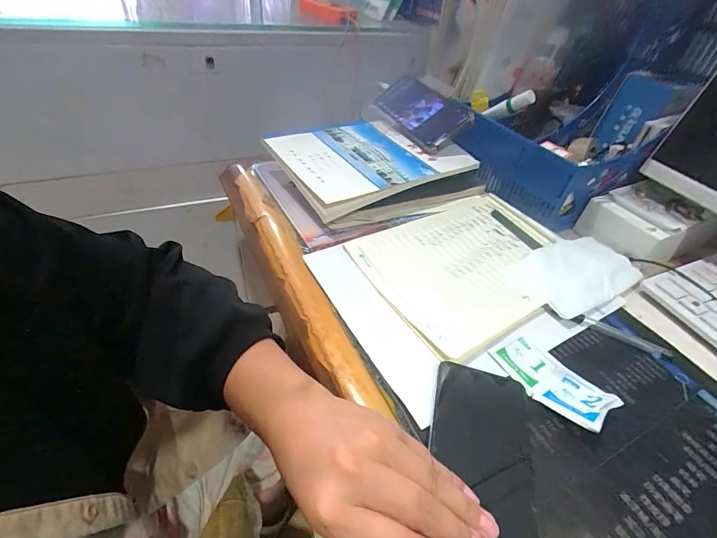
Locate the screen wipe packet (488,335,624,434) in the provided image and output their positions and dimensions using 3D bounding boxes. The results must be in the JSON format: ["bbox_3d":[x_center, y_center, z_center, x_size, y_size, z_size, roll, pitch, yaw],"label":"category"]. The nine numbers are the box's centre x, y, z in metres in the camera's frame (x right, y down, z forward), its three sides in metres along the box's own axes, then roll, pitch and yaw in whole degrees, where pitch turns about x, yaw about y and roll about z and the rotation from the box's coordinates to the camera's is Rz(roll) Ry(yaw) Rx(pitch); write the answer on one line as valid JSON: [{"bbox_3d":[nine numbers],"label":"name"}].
[{"bbox_3d":[0.165,0.090,0.310,0.051,0.019,0.091,-23,51,-29],"label":"screen wipe packet"}]

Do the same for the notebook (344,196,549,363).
[{"bbox_3d":[0.125,-0.008,0.417,0.241,0.018,0.173,-24,53,-28],"label":"notebook"}]

